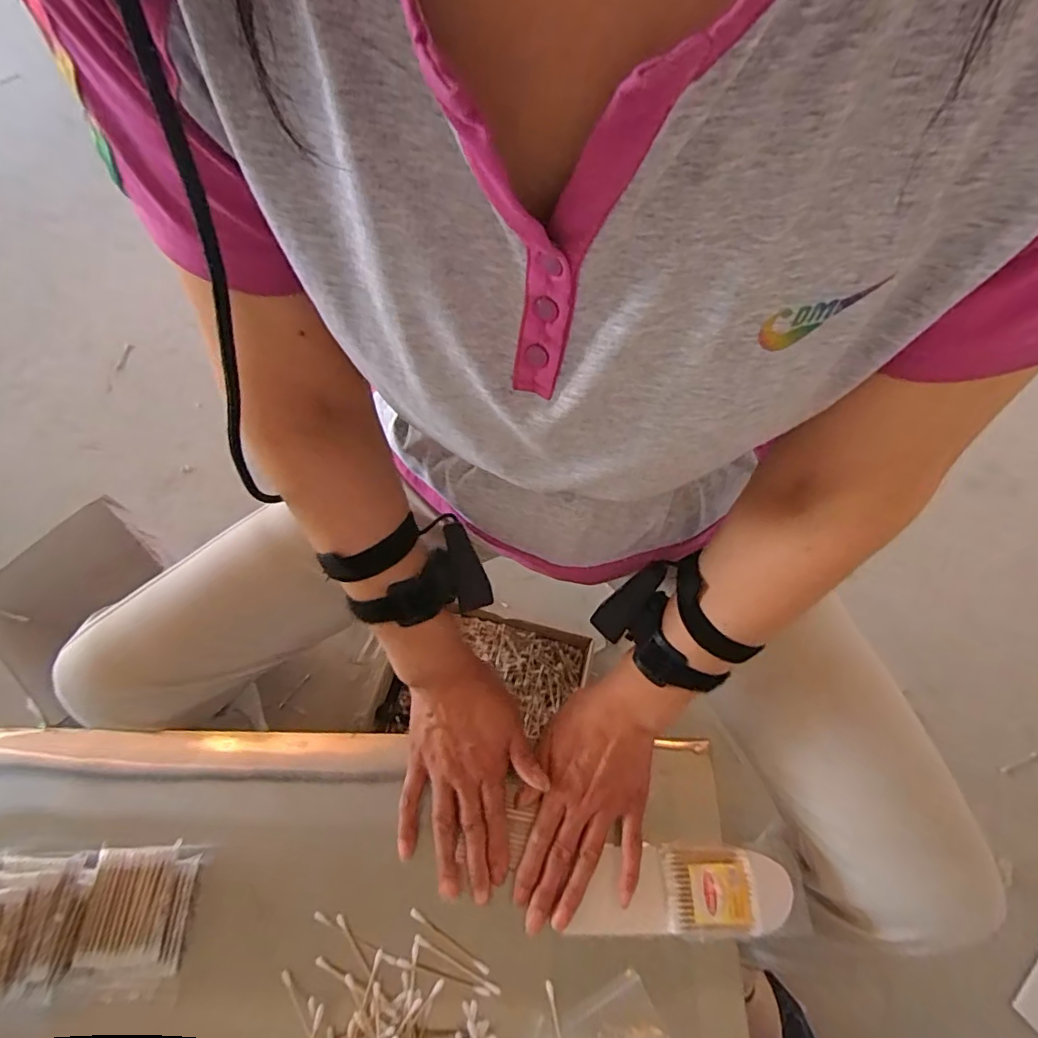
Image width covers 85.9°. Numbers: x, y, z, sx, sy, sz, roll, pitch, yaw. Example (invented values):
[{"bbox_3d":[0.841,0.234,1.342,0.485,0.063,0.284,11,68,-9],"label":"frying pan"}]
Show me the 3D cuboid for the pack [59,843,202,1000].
[{"bbox_3d":[-0.286,0.297,0.411,0.069,0.025,0.096,-2,64,-1],"label":"pack"}]

